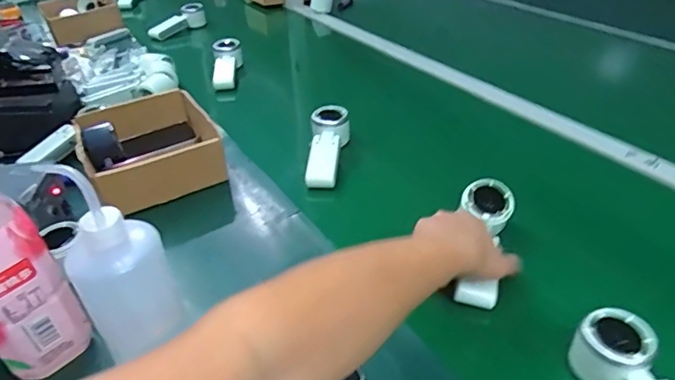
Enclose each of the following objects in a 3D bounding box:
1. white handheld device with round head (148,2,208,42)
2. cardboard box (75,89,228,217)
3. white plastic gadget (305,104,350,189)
[{"bbox_3d":[-0.419,-0.434,1.318,0.160,0.051,0.054,-36,45,-19],"label":"white handheld device with round head"},{"bbox_3d":[-0.279,-0.067,0.755,0.194,0.065,0.213,-22,40,-25],"label":"cardboard box"},{"bbox_3d":[-0.016,-0.064,0.759,0.055,0.034,0.155,3,52,9],"label":"white plastic gadget"}]

